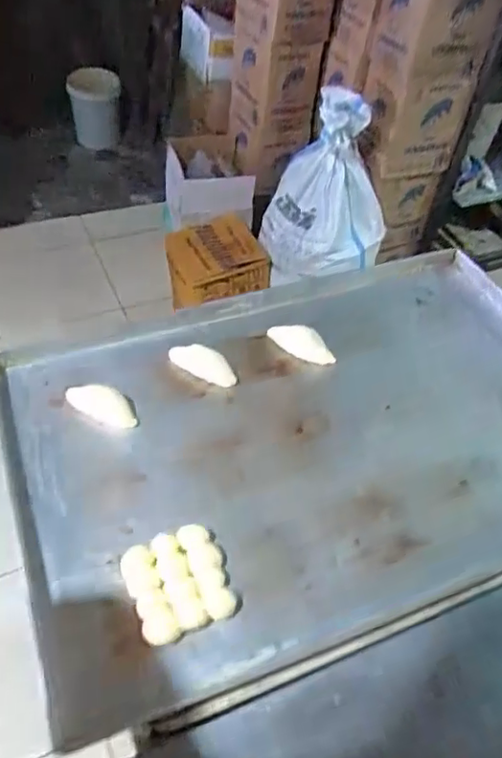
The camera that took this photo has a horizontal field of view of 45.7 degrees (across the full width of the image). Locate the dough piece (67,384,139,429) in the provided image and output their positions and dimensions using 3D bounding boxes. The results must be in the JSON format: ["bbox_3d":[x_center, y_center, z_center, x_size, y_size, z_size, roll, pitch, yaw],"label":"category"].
[{"bbox_3d":[-0.169,0.028,0.684,0.089,0.019,0.035,19,49,13],"label":"dough piece"}]

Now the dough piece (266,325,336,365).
[{"bbox_3d":[0.067,-0.048,0.770,0.090,0.018,0.035,27,51,19],"label":"dough piece"}]

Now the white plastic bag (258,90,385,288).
[{"bbox_3d":[0.205,-0.509,1.647,0.327,0.472,0.192,22,50,13],"label":"white plastic bag"}]

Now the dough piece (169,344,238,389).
[{"bbox_3d":[-0.059,-0.019,0.735,0.086,0.022,0.032,19,49,13],"label":"dough piece"}]

